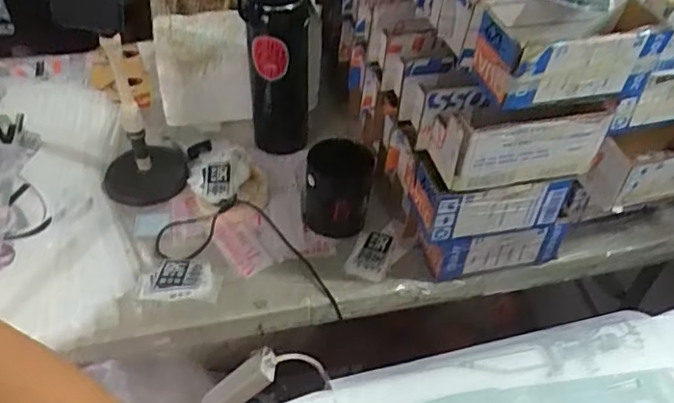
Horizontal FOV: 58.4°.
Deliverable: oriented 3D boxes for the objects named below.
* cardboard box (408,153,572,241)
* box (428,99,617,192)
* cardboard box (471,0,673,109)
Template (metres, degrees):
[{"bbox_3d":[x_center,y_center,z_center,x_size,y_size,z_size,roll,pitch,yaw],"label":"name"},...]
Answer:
[{"bbox_3d":[0.160,-0.008,0.640,0.146,0.076,0.068,-7,45,-11],"label":"cardboard box"},{"bbox_3d":[0.172,-0.067,0.583,0.154,0.083,0.070,-10,45,-13],"label":"box"},{"bbox_3d":[0.210,-0.137,0.543,0.160,0.068,0.075,-10,45,-13],"label":"cardboard box"}]

